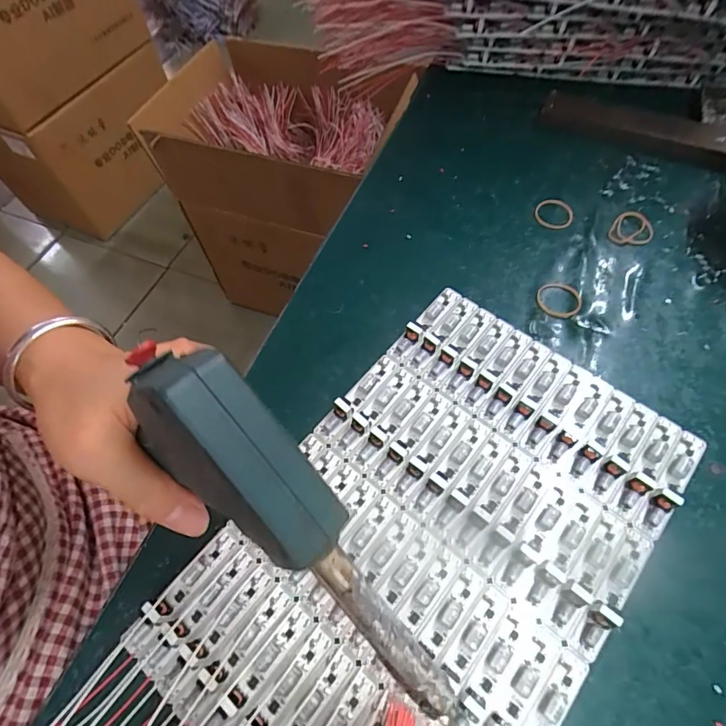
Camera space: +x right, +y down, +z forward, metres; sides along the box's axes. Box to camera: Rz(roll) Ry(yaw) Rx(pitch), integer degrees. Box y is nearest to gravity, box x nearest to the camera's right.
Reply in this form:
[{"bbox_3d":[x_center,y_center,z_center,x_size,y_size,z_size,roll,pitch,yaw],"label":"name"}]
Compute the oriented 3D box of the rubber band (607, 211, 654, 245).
[{"bbox_3d":[0.215,-0.107,0.356,0.040,0.004,0.030,-42,67,-18],"label":"rubber band"}]

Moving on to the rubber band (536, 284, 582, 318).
[{"bbox_3d":[0.144,-0.047,0.328,0.031,0.004,0.029,16,64,12],"label":"rubber band"}]

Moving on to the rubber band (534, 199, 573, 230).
[{"bbox_3d":[0.158,-0.123,0.370,0.031,0.006,0.028,21,65,14],"label":"rubber band"}]

